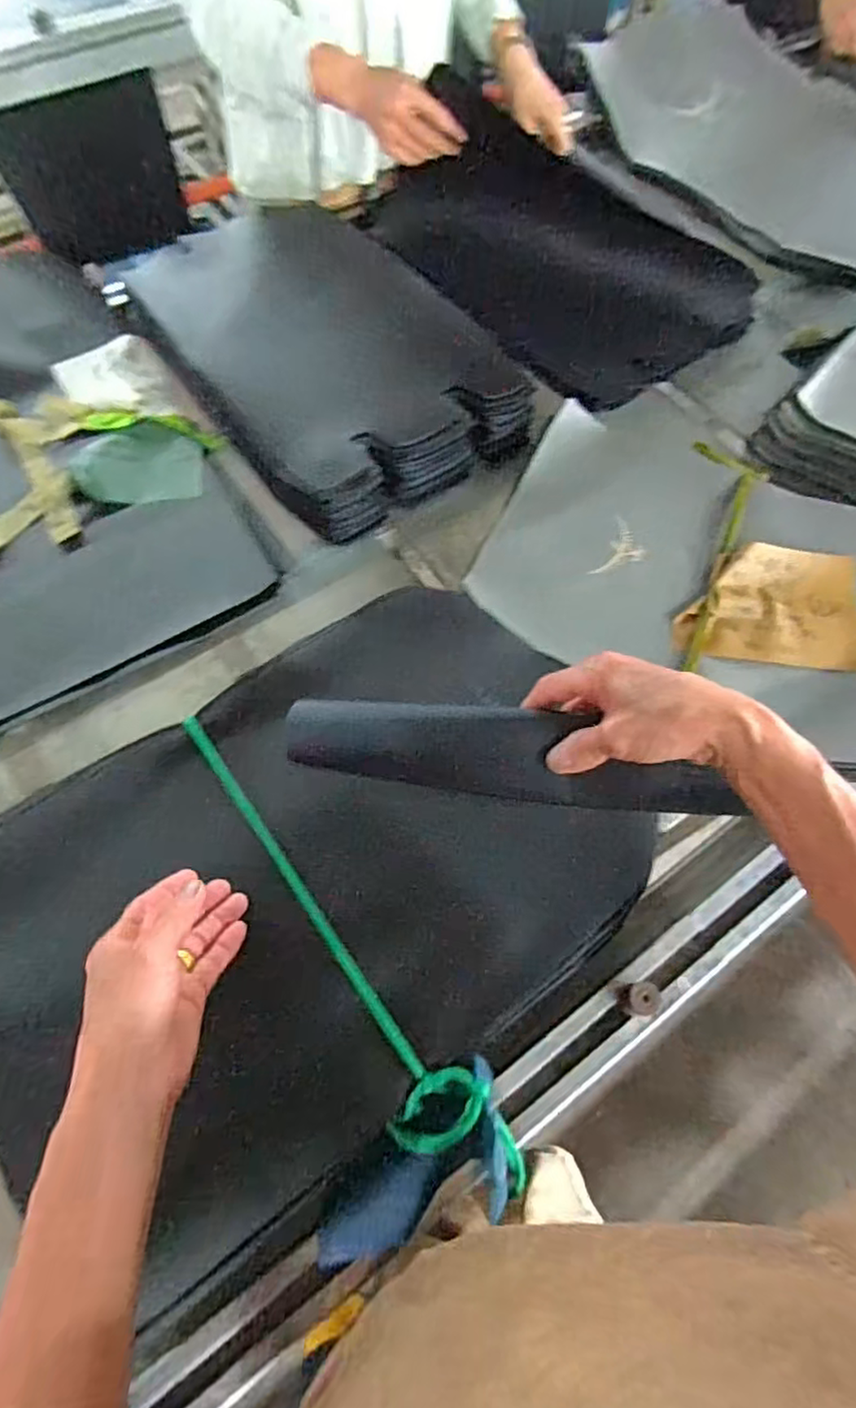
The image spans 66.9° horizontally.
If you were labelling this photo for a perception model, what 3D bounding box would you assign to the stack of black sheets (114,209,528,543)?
[{"bbox_3d":[-0.120,-0.427,0.793,0.323,0.084,0.446,-34,73,-16],"label":"stack of black sheets"}]

